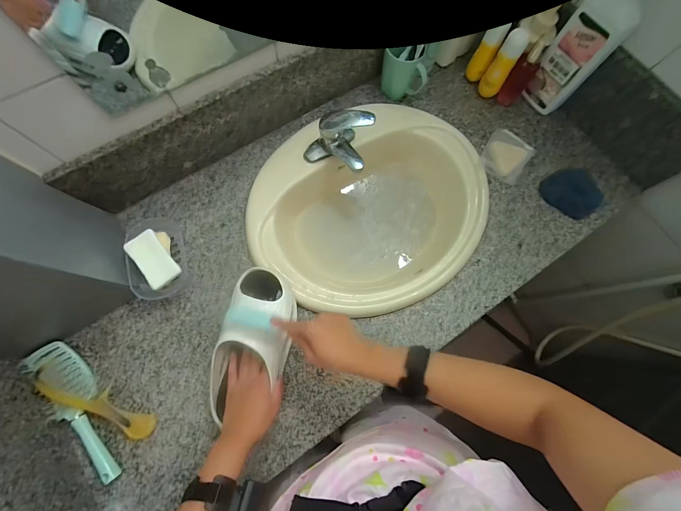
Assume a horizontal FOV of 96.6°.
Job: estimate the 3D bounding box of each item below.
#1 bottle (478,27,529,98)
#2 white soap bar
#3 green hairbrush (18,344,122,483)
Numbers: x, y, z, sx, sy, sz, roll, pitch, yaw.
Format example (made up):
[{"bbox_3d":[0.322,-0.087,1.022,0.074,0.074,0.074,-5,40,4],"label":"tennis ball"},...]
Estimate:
[{"bbox_3d":[0.359,-0.419,0.674,0.044,0.148,0.034,28,77,5],"label":"bottle"},{"bbox_3d":[-0.336,0.007,0.542,0.055,0.014,0.101,-37,80,-11],"label":"white soap bar"},{"bbox_3d":[-0.444,0.262,0.518,0.069,0.045,0.256,-39,80,-10],"label":"green hairbrush"}]

